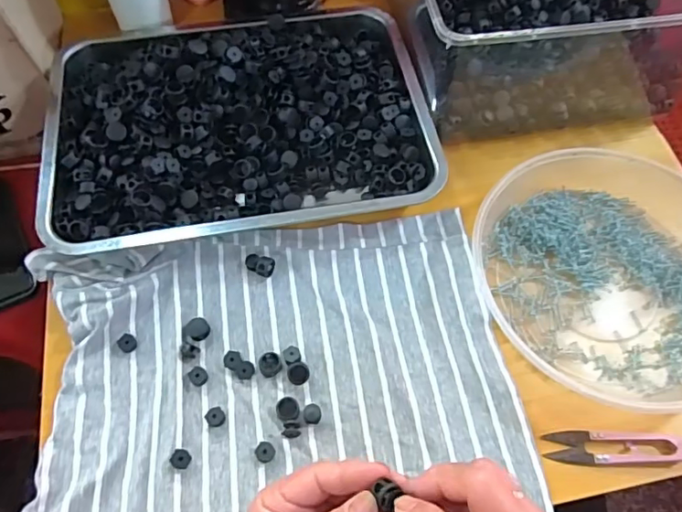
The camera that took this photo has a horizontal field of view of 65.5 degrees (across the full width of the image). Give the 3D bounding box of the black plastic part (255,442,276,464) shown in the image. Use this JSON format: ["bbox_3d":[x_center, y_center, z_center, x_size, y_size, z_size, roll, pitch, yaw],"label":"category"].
[{"bbox_3d":[-0.055,0.142,0.384,0.014,0.006,0.014,0,64,0],"label":"black plastic part"}]

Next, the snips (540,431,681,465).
[{"bbox_3d":[0.202,0.141,0.389,0.101,0.014,0.024,1,64,0],"label":"snips"}]

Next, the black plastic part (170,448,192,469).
[{"bbox_3d":[-0.115,0.146,0.381,0.013,0.007,0.013,19,66,9],"label":"black plastic part"}]

